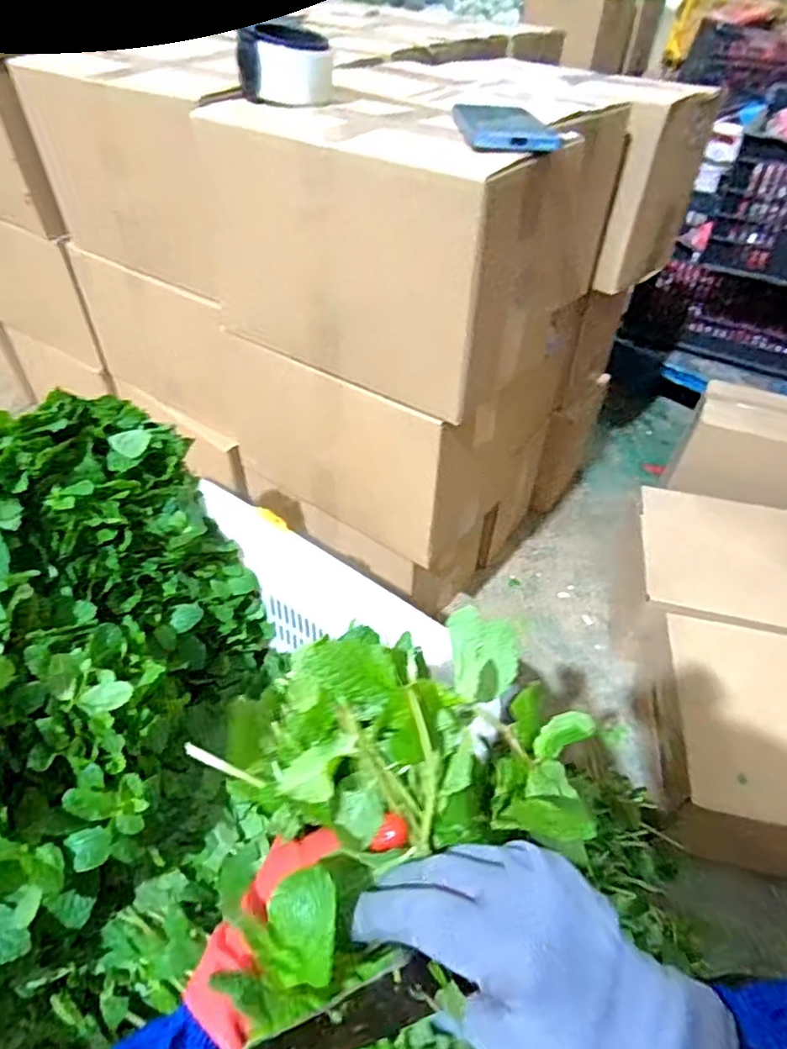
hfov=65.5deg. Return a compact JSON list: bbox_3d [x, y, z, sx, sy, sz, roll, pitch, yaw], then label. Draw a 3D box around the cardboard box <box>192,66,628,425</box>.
[{"bbox_3d":[0.041,-0.364,0.728,0.353,0.224,0.407,27,49,22],"label":"cardboard box"}]

